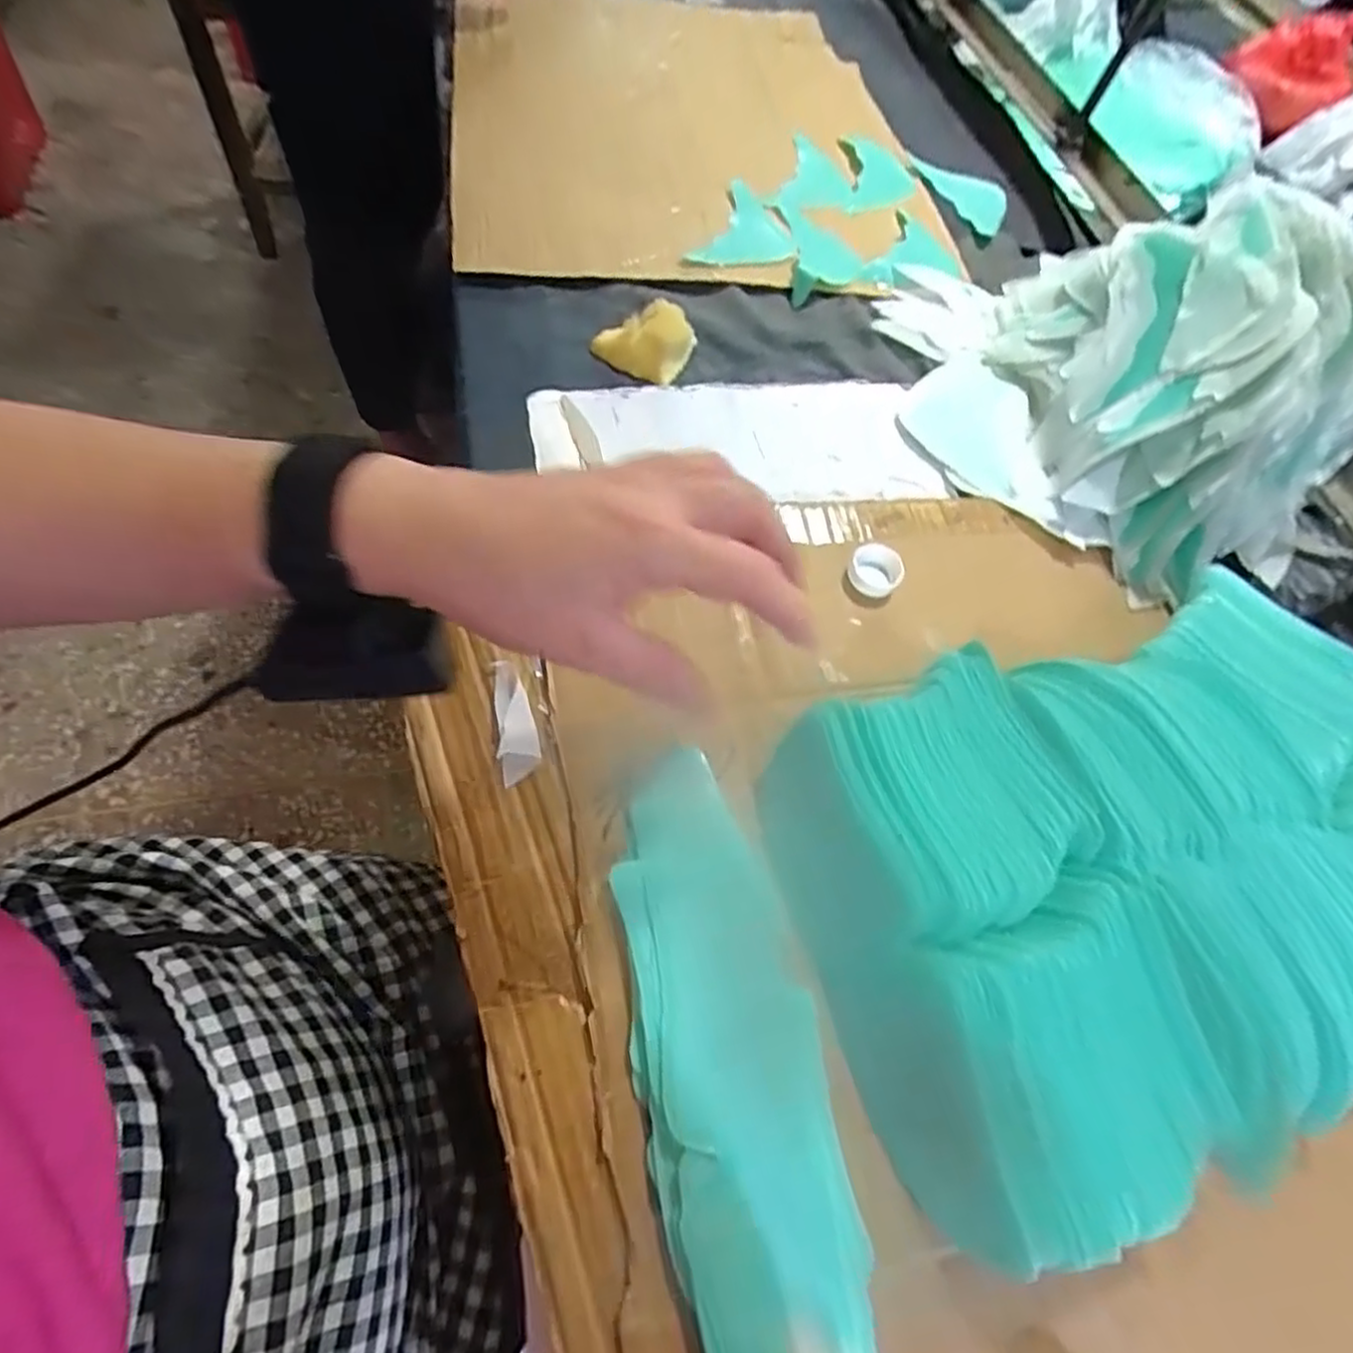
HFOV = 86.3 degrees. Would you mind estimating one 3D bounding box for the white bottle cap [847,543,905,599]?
[{"bbox_3d":[0.127,-0.067,0.458,0.032,0.013,0.033,4,61,-7],"label":"white bottle cap"}]

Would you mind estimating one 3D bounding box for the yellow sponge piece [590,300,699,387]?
[{"bbox_3d":[-0.024,-0.256,0.550,0.077,0.040,0.056,5,61,-6],"label":"yellow sponge piece"}]

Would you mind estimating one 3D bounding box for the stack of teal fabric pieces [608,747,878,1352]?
[{"bbox_3d":[0.021,0.157,0.313,0.075,0.018,0.251,-5,62,-11],"label":"stack of teal fabric pieces"}]

